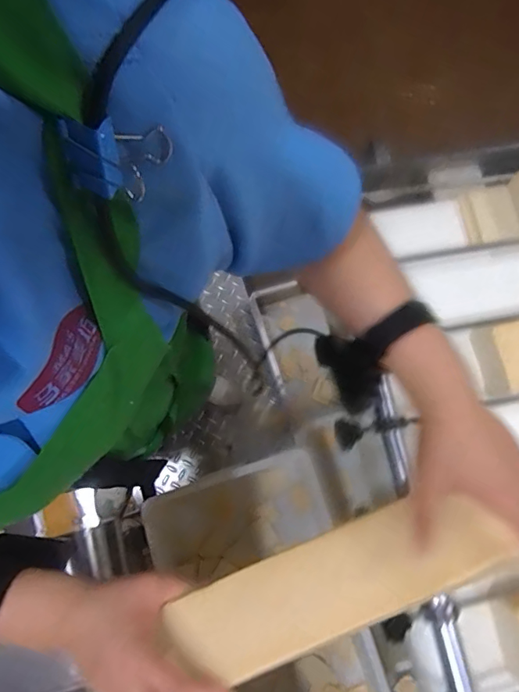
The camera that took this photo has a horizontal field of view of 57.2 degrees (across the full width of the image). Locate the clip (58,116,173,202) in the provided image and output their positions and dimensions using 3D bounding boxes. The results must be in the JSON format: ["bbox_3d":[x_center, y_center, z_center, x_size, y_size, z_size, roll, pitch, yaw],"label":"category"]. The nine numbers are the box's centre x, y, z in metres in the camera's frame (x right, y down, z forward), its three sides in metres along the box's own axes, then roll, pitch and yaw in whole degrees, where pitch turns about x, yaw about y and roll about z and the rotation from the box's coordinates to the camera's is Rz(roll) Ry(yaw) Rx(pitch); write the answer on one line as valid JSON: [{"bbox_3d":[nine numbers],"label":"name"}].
[{"bbox_3d":[-0.048,-0.069,0.167,0.028,0.026,0.024,20,48,16],"label":"clip"}]

